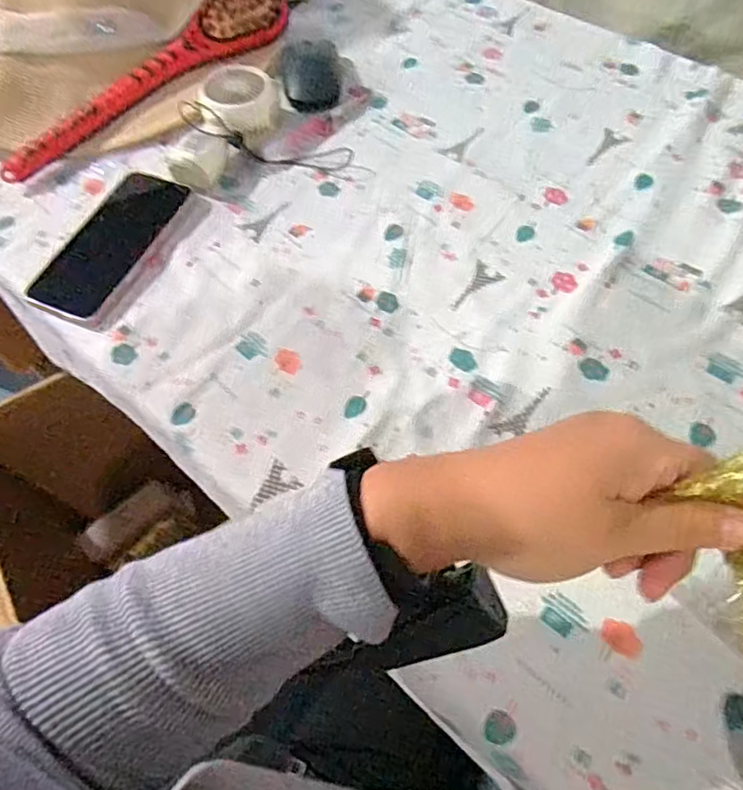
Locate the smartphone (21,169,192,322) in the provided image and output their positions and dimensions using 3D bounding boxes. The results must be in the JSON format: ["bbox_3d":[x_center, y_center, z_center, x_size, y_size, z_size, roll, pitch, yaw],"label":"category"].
[{"bbox_3d":[-0.219,-0.127,0.501,0.071,0.014,0.144,21,70,6],"label":"smartphone"}]

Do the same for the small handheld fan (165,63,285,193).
[{"bbox_3d":[-0.130,-0.236,0.540,0.061,0.046,0.120,14,61,11],"label":"small handheld fan"}]

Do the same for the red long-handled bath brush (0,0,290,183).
[{"bbox_3d":[-0.210,-0.309,0.582,0.057,0.058,0.331,36,67,21],"label":"red long-handled bath brush"}]

